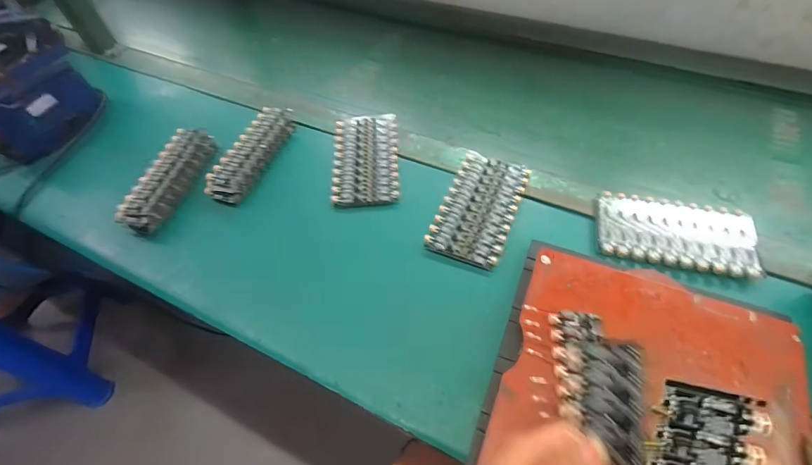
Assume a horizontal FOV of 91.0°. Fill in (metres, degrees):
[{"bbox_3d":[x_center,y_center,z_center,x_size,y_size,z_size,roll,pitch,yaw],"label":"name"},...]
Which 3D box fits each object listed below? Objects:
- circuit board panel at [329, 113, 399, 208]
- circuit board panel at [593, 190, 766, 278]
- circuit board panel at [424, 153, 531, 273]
[{"bbox_3d":[-0.056,-0.105,0.556,0.089,0.015,0.159,-4,52,1],"label":"circuit board panel"},{"bbox_3d":[0.305,-0.001,0.456,0.164,0.014,0.093,12,54,13],"label":"circuit board panel"},{"bbox_3d":[0.091,-0.033,0.496,0.088,0.014,0.159,19,56,18],"label":"circuit board panel"}]

